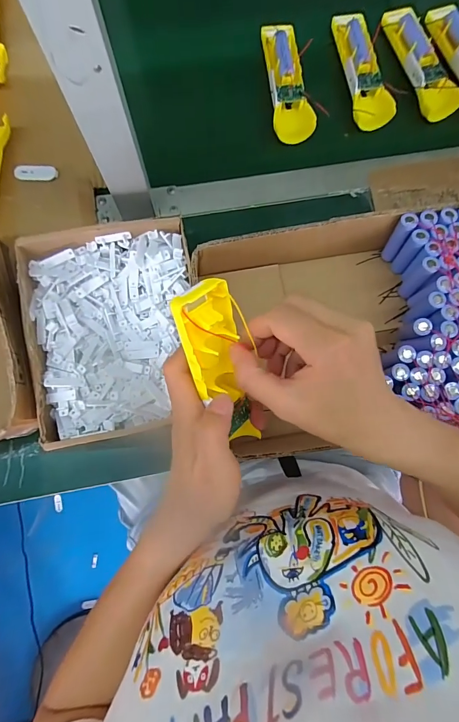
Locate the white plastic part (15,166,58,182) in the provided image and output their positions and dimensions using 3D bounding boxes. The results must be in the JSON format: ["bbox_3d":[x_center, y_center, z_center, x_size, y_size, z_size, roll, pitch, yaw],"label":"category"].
[{"bbox_3d":[-0.237,-0.229,0.430,0.049,0.004,0.020,2,83,-1],"label":"white plastic part"}]

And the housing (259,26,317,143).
[{"bbox_3d":[0.073,-0.357,0.449,0.047,0.026,0.158,-8,83,-2],"label":"housing"}]

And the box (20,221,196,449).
[{"bbox_3d":[-0.116,-0.030,0.377,0.163,0.060,0.213,-8,83,-2],"label":"box"}]

